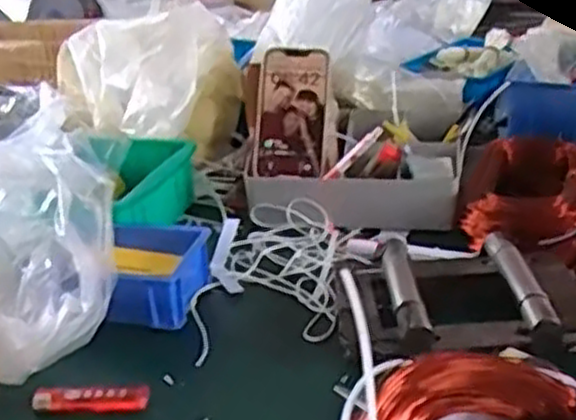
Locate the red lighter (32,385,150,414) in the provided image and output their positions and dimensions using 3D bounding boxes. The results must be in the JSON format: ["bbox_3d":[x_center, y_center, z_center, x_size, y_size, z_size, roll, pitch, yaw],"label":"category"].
[{"bbox_3d":[-0.148,0.144,0.599,0.084,0.017,0.019,-4,26,0],"label":"red lighter"}]

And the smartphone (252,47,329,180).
[{"bbox_3d":[0.003,-0.103,0.844,0.073,0.139,0.012,3,-8,7],"label":"smartphone"}]

